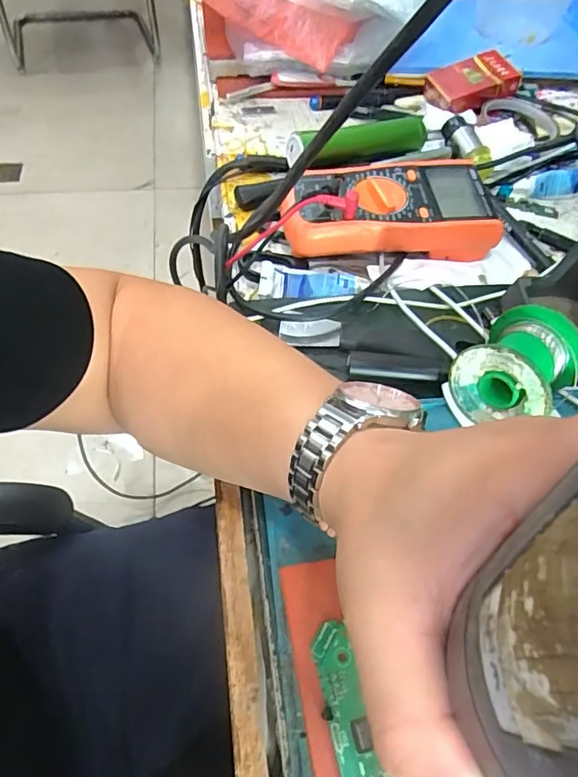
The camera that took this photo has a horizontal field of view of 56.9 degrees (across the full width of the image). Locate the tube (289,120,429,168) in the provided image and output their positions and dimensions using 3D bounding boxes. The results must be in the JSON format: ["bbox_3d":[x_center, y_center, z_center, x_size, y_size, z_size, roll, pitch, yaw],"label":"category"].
[{"bbox_3d":[0.070,-0.241,0.521,0.147,0.033,0.028,-16,57,-15],"label":"tube"}]

